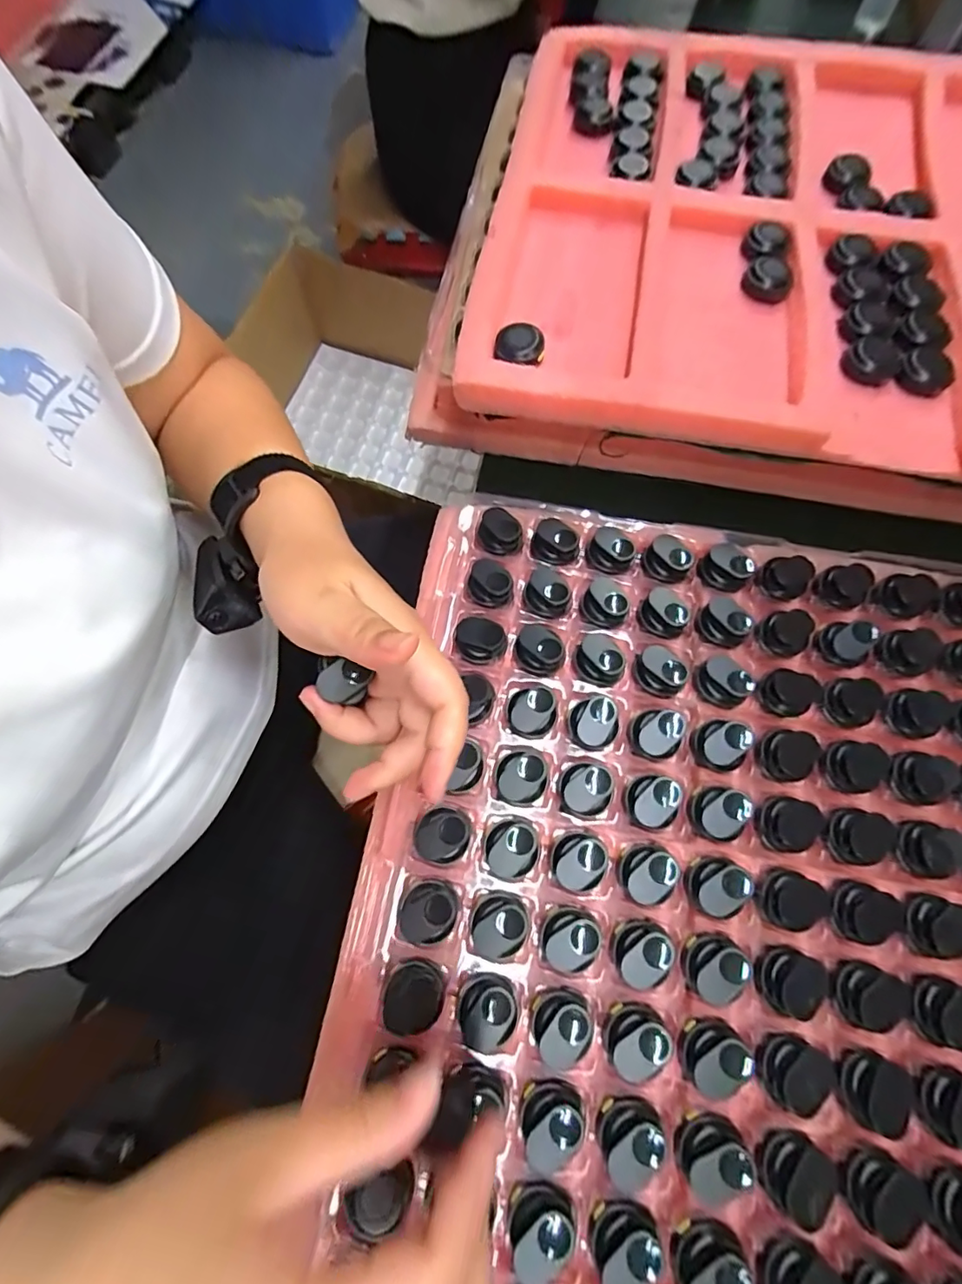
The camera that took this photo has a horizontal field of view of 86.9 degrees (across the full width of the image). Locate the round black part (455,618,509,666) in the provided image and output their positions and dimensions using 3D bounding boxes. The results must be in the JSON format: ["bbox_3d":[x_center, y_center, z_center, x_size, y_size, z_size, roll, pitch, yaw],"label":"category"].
[{"bbox_3d":[0.001,-0.001,0.300,0.030,0.015,0.025,13,71,5],"label":"round black part"}]

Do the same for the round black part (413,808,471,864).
[{"bbox_3d":[-0.021,0.102,0.267,0.028,0.012,0.026,0,70,0],"label":"round black part"}]

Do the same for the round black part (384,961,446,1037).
[{"bbox_3d":[-0.032,0.171,0.245,0.027,0.010,0.028,8,70,3],"label":"round black part"}]

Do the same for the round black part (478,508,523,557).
[{"bbox_3d":[0.012,-0.071,0.324,0.028,0.014,0.028,0,70,0],"label":"round black part"}]

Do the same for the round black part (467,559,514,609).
[{"bbox_3d":[0.007,-0.037,0.314,0.028,0.012,0.028,0,70,0],"label":"round black part"}]

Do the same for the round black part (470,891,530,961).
[{"bbox_3d":[0.009,0.143,0.254,0.027,0.013,0.030,7,70,3],"label":"round black part"}]

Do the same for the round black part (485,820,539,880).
[{"bbox_3d":[0.016,0.108,0.265,0.026,0.012,0.027,0,70,0],"label":"round black part"}]

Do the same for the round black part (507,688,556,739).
[{"bbox_3d":[0.029,0.041,0.287,0.028,0.016,0.025,-13,71,-4],"label":"round black part"}]

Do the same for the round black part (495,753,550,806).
[{"bbox_3d":[0.022,0.075,0.277,0.028,0.012,0.026,0,70,0],"label":"round black part"}]

